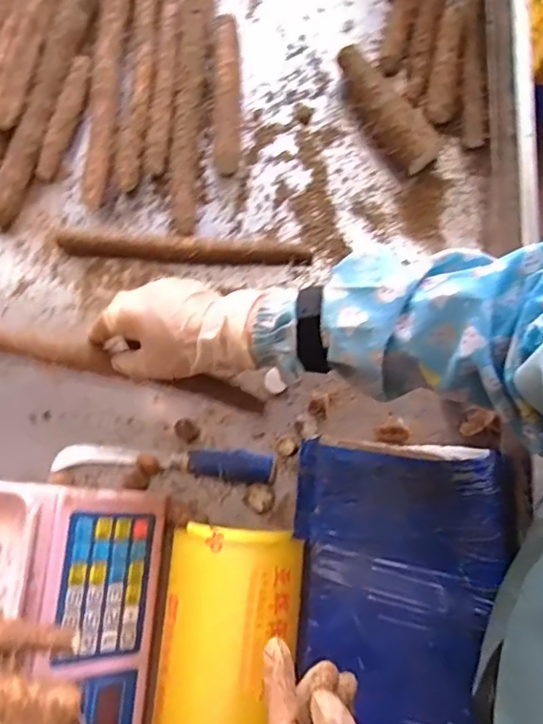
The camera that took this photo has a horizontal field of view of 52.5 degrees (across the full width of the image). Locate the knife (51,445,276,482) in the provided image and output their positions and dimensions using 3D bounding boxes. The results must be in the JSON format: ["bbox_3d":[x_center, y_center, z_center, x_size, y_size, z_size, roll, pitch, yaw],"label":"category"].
[{"bbox_3d":[-0.098,0.092,0.503,0.200,0.031,0.023,3,78,2],"label":"knife"}]

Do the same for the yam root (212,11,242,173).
[{"bbox_3d":[-0.047,-0.294,0.584,0.027,0.032,0.187,-2,78,1],"label":"yam root"}]

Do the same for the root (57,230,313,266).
[{"bbox_3d":[-0.089,-0.111,0.547,0.249,0.020,0.022,5,78,2],"label":"root"}]

